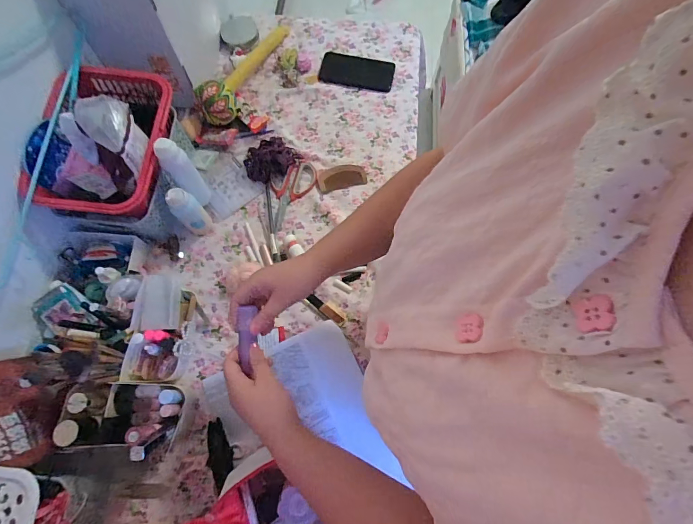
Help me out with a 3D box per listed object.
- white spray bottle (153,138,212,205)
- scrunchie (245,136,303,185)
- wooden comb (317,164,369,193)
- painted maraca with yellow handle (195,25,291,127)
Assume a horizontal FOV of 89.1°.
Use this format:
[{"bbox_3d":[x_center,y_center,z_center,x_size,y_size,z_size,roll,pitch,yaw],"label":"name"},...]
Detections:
[{"bbox_3d":[-0.268,-0.143,0.598,0.037,0.169,0.031,-38,75,-13],"label":"white spray bottle"},{"bbox_3d":[-0.148,-0.208,0.697,0.109,0.043,0.087,-19,72,-7],"label":"scrunchie"},{"bbox_3d":[-0.010,-0.171,0.703,0.095,0.007,0.053,-15,71,-6],"label":"wooden comb"},{"bbox_3d":[-0.219,-0.416,0.739,0.070,0.075,0.309,19,71,6],"label":"painted maraca with yellow handle"}]

